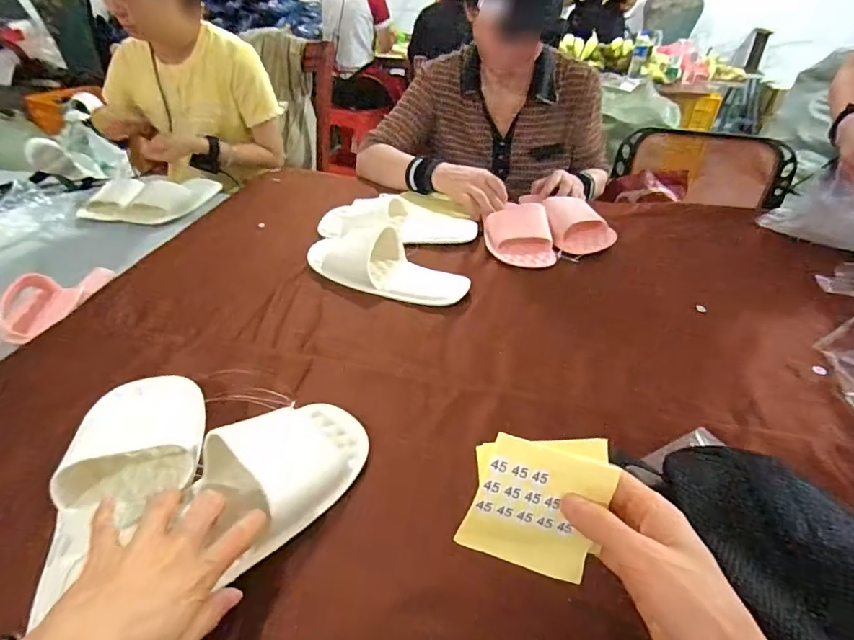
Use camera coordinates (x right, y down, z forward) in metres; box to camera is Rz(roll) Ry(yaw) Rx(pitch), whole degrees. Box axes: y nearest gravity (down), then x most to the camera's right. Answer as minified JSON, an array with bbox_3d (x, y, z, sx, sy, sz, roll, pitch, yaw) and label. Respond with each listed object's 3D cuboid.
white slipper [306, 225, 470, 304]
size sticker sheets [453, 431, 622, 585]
[{"bbox_3d":[-0.059,-0.087,0.681,0.243,0.058,0.108,13,37,14],"label":"white slipper"},{"bbox_3d":[0.071,0.119,0.310,0.086,0.087,0.019,10,11,-4],"label":"size sticker sheets"}]

